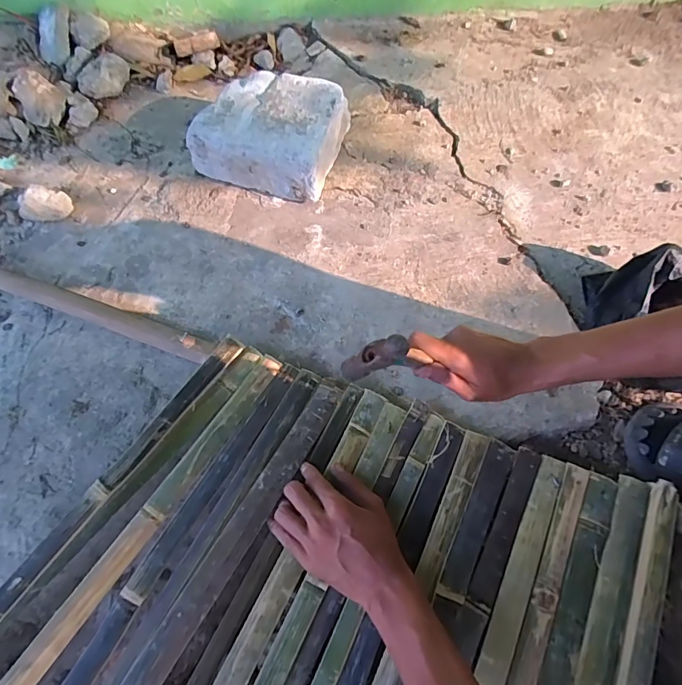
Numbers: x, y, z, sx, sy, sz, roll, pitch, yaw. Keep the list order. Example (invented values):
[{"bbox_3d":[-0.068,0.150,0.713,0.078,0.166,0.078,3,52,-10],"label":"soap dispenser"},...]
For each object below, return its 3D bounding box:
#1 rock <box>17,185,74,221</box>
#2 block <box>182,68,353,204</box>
[{"bbox_3d":[-0.504,-0.234,0.731,0.081,0.057,0.034,-2,65,-4],"label":"rock"},{"bbox_3d":[-0.115,-0.354,0.732,0.224,0.104,0.182,16,67,10],"label":"block"}]

